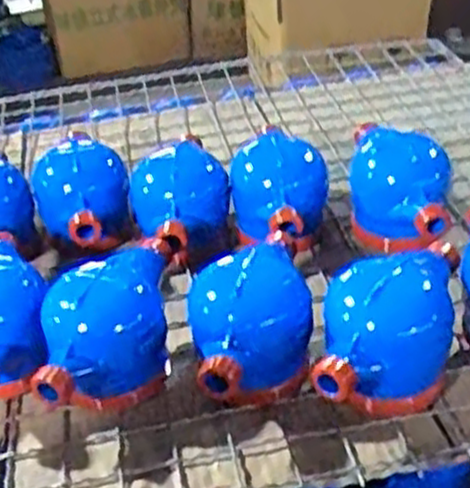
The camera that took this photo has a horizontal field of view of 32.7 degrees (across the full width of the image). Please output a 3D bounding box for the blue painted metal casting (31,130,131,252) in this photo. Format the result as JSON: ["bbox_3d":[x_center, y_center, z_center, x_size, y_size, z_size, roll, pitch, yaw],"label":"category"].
[{"bbox_3d":[-0.143,-0.040,0.756,0.088,0.080,0.113,-14,34,-12],"label":"blue painted metal casting"}]

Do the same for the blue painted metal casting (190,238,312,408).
[{"bbox_3d":[0.011,0.059,0.553,0.084,0.088,0.138,-5,33,1],"label":"blue painted metal casting"}]

